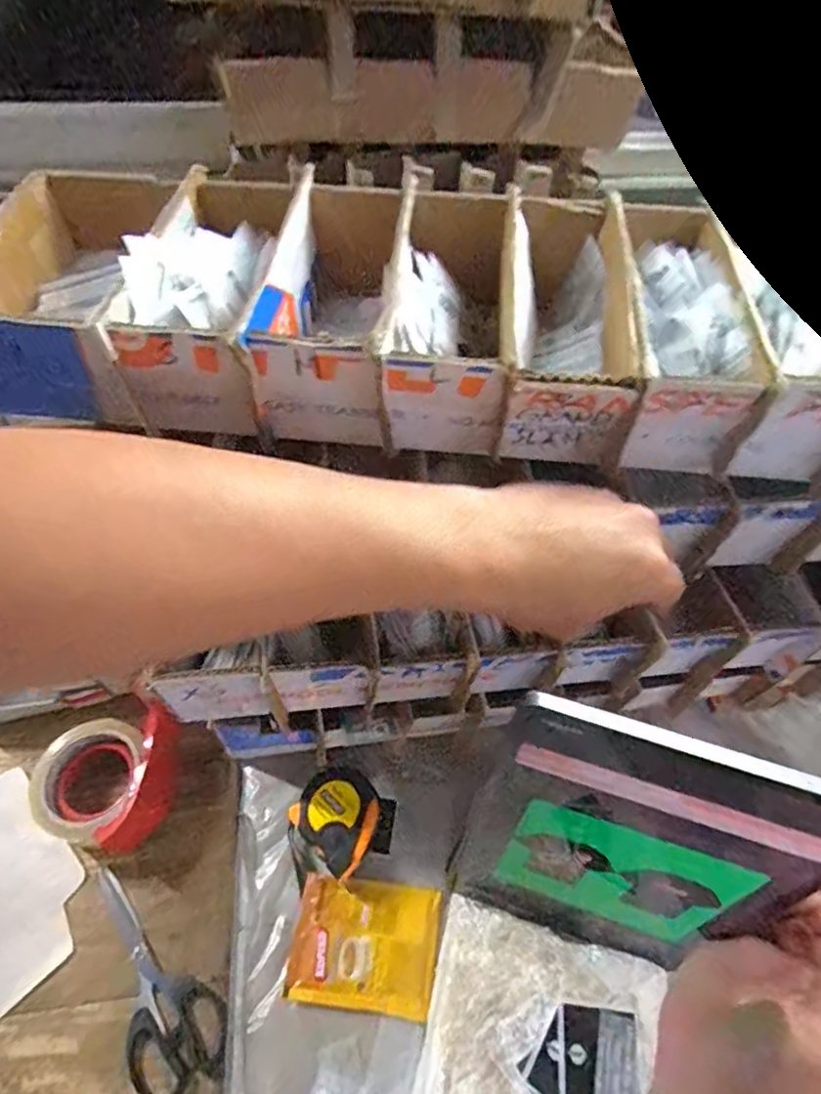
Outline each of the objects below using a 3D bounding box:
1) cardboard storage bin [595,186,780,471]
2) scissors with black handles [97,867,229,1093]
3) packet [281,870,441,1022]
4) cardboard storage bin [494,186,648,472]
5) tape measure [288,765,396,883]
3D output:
[{"bbox_3d":[0.147,-0.124,0.349,0.068,0.078,0.167,6,55,2],"label":"cardboard storage bin"},{"bbox_3d":[-0.205,0.338,0.478,0.069,0.006,0.174,-25,58,-19],"label":"scissors with black handles"},{"bbox_3d":[-0.035,0.315,0.470,0.111,0.011,0.085,7,53,3],"label":"packet"},{"bbox_3d":[0.088,-0.128,0.351,0.068,0.080,0.168,7,55,3],"label":"cardboard storage bin"},{"bbox_3d":[-0.055,0.229,0.507,0.078,0.044,0.086,39,61,24],"label":"tape measure"}]

